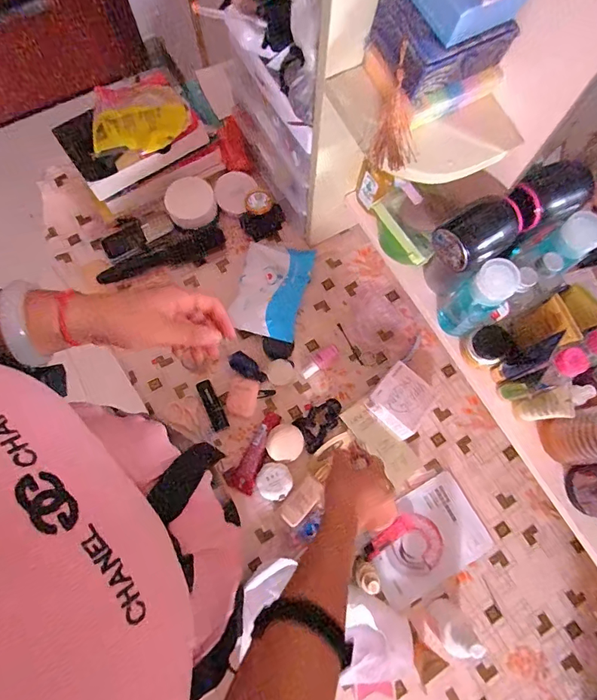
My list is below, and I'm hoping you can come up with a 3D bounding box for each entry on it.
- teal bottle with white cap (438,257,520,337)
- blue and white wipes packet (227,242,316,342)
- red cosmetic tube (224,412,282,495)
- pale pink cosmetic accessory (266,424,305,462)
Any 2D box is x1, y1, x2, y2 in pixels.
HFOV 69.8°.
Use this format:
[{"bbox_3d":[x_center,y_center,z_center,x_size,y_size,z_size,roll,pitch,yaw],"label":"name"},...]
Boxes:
[{"bbox_3d":[0.214,-0.056,0.525,0.046,0.140,0.046,0,74,-1],"label":"teal bottle with white cap"},{"bbox_3d":[-0.043,-0.100,0.678,0.104,0.034,0.166,14,74,3],"label":"blue and white wipes packet"},{"bbox_3d":[-0.066,0.143,0.616,0.043,0.016,0.118,21,74,5],"label":"red cosmetic tube"},{"bbox_3d":[-0.019,0.134,0.618,0.052,0.018,0.051,1,74,-1],"label":"pale pink cosmetic accessory"}]

